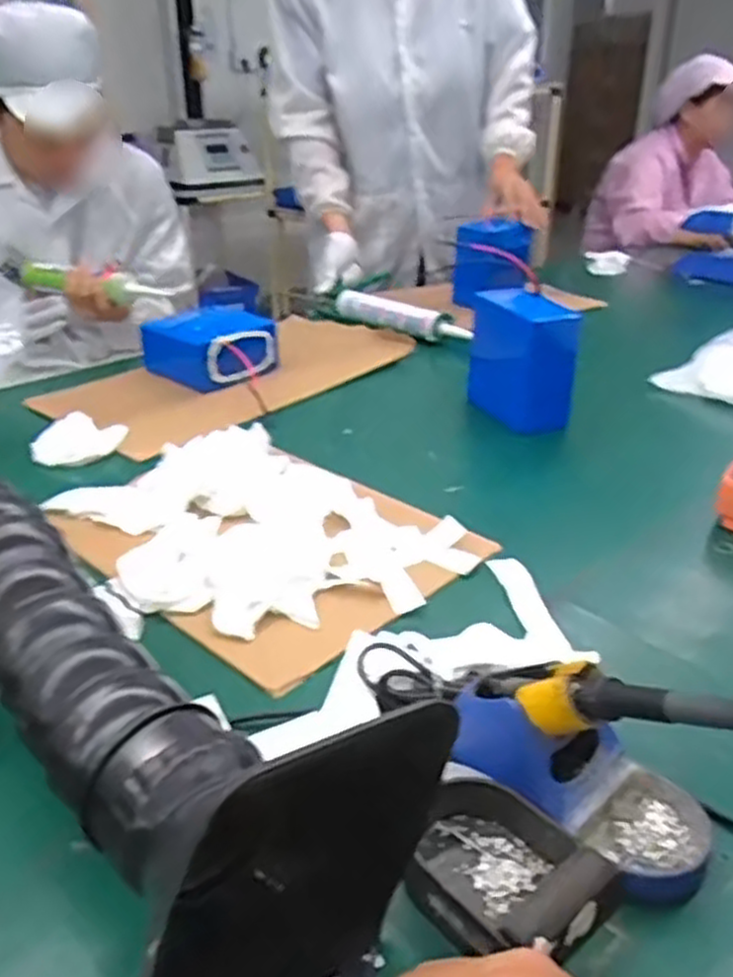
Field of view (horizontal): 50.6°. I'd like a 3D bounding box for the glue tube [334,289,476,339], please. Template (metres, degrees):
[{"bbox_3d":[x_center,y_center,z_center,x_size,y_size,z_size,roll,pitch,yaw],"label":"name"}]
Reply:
[{"bbox_3d":[0.051,-0.284,1.247,0.254,0.043,0.047,23,35,37],"label":"glue tube"}]

